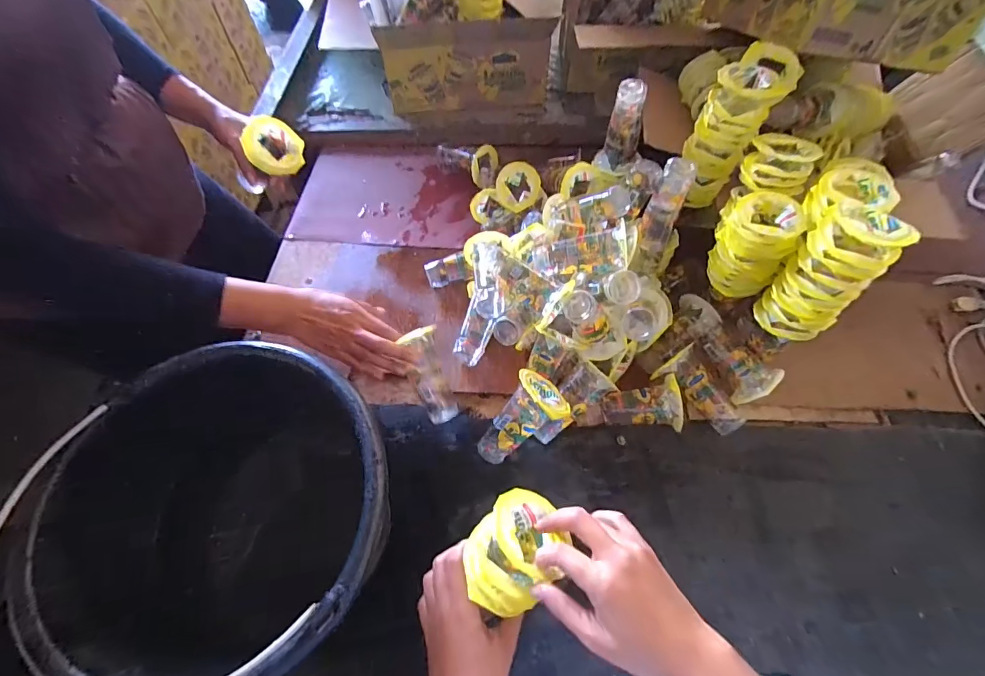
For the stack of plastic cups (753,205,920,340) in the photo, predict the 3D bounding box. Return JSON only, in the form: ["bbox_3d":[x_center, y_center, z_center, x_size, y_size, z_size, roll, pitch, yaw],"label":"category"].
[{"bbox_3d":[0.370,-0.068,0.476,0.064,0.153,0.084,-34,65,-18],"label":"stack of plastic cups"}]

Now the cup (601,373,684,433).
[{"bbox_3d":[0.200,0.098,0.576,0.102,0.059,0.065,-10,60,-6],"label":"cup"}]

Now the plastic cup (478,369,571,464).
[{"bbox_3d":[0.031,0.107,0.546,0.122,0.063,0.070,-50,62,24],"label":"plastic cup"}]

